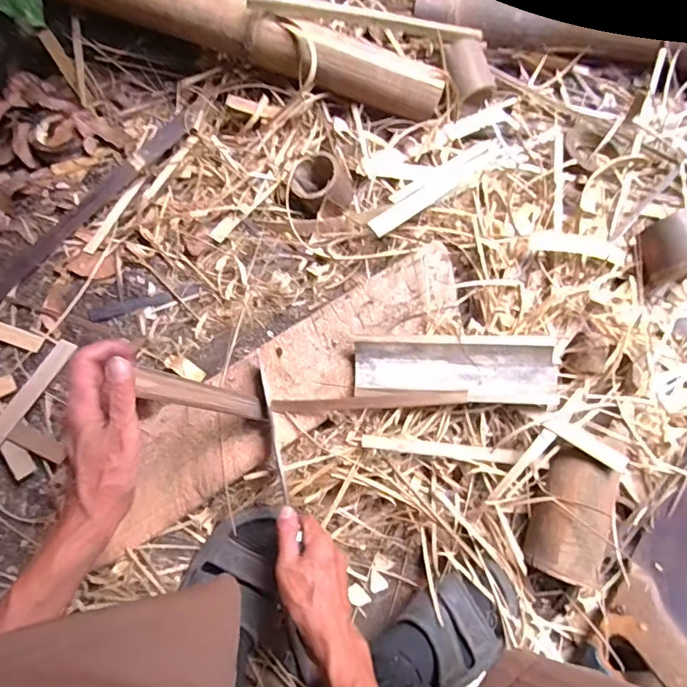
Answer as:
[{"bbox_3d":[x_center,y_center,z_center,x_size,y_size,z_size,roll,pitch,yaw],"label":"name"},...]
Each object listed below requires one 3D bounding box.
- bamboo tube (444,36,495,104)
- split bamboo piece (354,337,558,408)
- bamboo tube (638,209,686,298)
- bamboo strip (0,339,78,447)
[{"bbox_3d":[0.186,-0.395,0.730,0.066,0.047,0.087,-13,76,-4],"label":"bamboo tube"},{"bbox_3d":[0.134,0.030,0.580,0.239,0.040,0.080,2,76,-1],"label":"split bamboo piece"},{"bbox_3d":[0.422,-0.117,0.640,0.080,0.077,0.081,-22,77,-6],"label":"bamboo tube"},{"bbox_3d":[-0.410,0.093,0.606,0.024,0.006,0.226,34,70,-12],"label":"bamboo strip"}]

